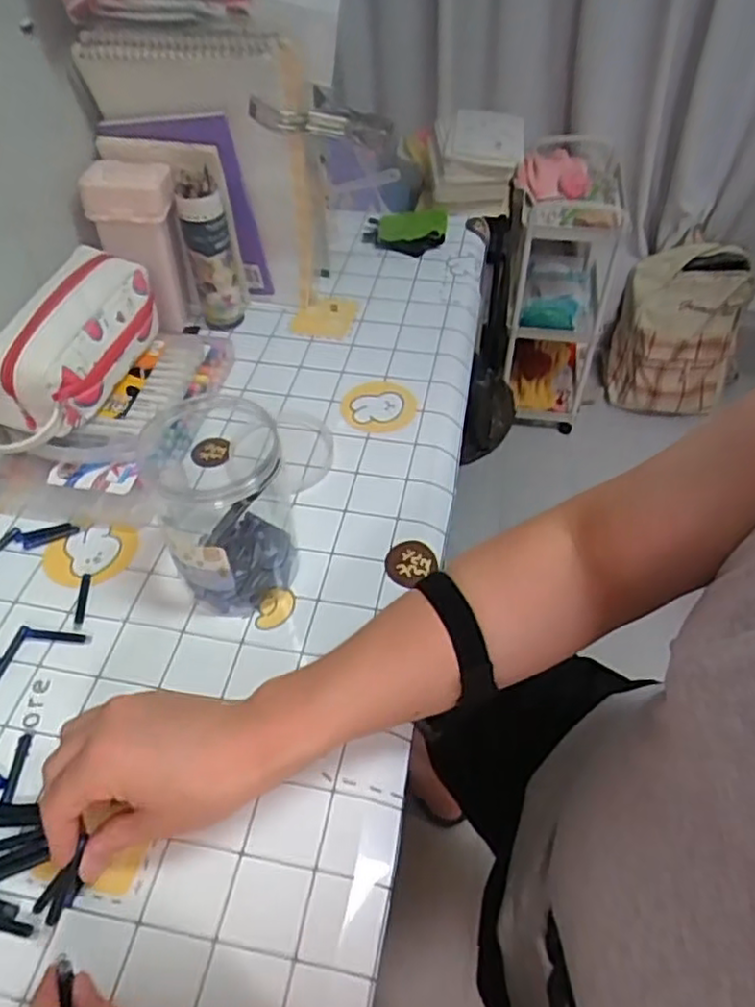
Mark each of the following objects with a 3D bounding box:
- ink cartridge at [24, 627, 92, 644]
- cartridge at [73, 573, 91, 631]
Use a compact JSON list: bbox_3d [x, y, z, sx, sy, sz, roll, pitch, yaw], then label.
[{"bbox_3d":[-0.251,0.104,0.536,0.051,0.004,0.010,6,50,3],"label":"ink cartridge"},{"bbox_3d":[-0.241,0.079,0.553,0.008,0.008,0.049,-1,50,-3],"label":"cartridge"}]

